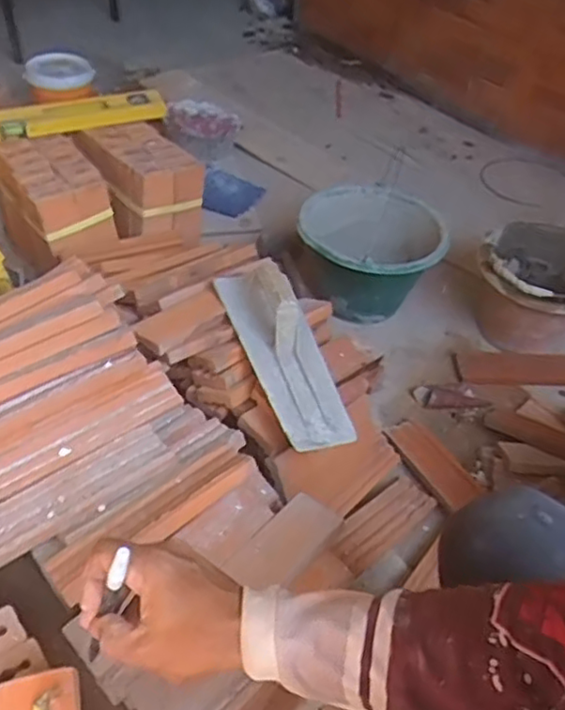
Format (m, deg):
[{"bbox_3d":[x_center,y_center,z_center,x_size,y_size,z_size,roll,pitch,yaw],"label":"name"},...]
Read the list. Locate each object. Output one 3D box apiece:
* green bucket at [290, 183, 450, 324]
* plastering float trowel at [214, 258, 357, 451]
[{"bbox_3d":[0.157,-0.180,1.223,0.273,0.188,0.245,10,45,4],"label":"green bucket"},{"bbox_3d":[0.007,-0.014,0.855,0.108,0.073,0.305,-16,61,-21],"label":"plastering float trowel"}]

